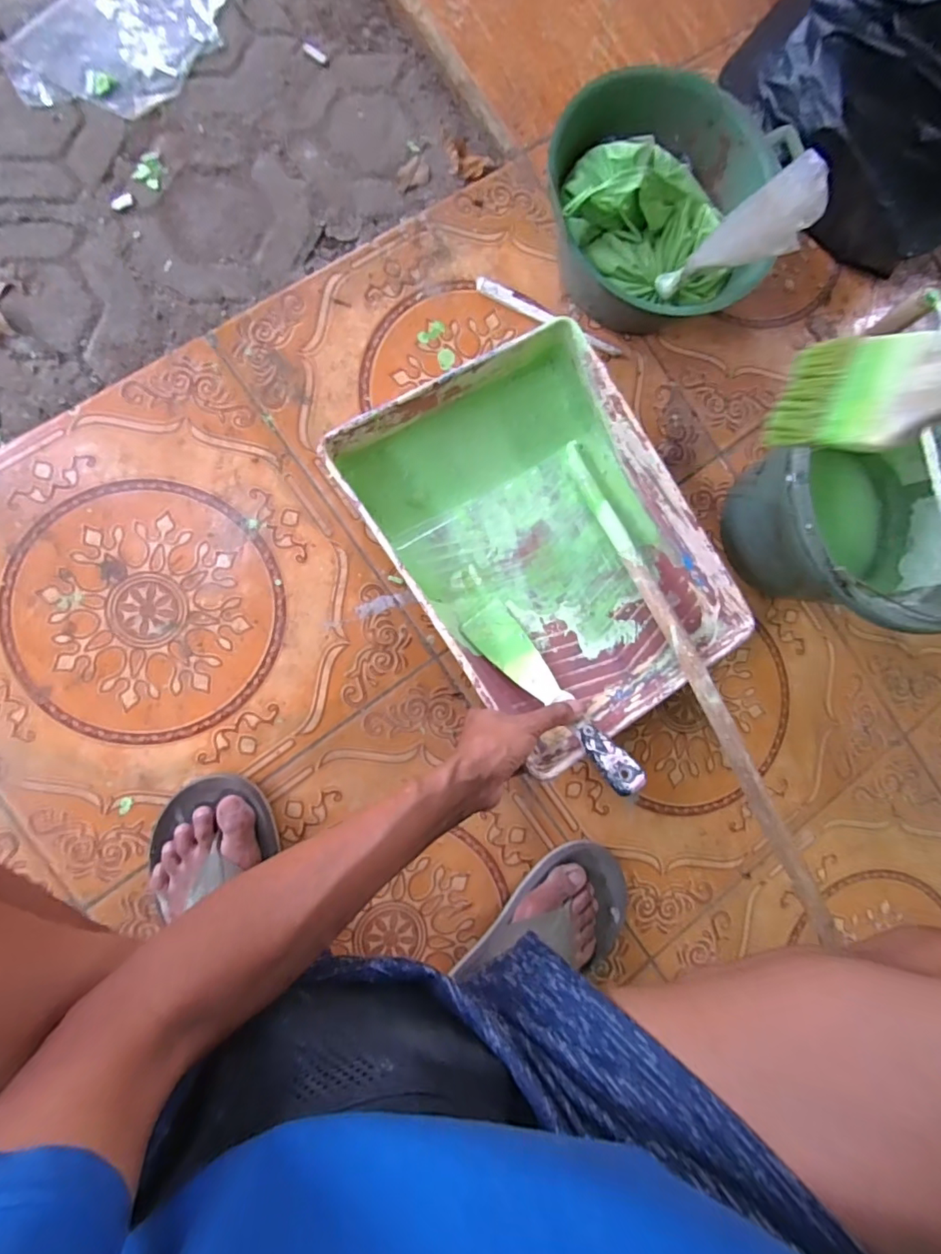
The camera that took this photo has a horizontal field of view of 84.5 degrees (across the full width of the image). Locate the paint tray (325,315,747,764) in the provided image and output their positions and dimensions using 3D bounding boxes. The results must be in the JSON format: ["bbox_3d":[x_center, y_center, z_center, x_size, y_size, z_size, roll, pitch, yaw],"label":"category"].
[{"bbox_3d":[0.068,-0.084,0.513,0.272,0.093,0.373,-32,91,-9],"label":"paint tray"}]

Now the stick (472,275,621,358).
[{"bbox_3d":[0.089,-0.345,0.578,0.176,0.008,0.017,25,83,-6],"label":"stick"}]

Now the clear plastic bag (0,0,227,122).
[{"bbox_3d":[-0.352,-0.625,0.539,0.129,0.019,0.249,41,82,-4],"label":"clear plastic bag"}]

